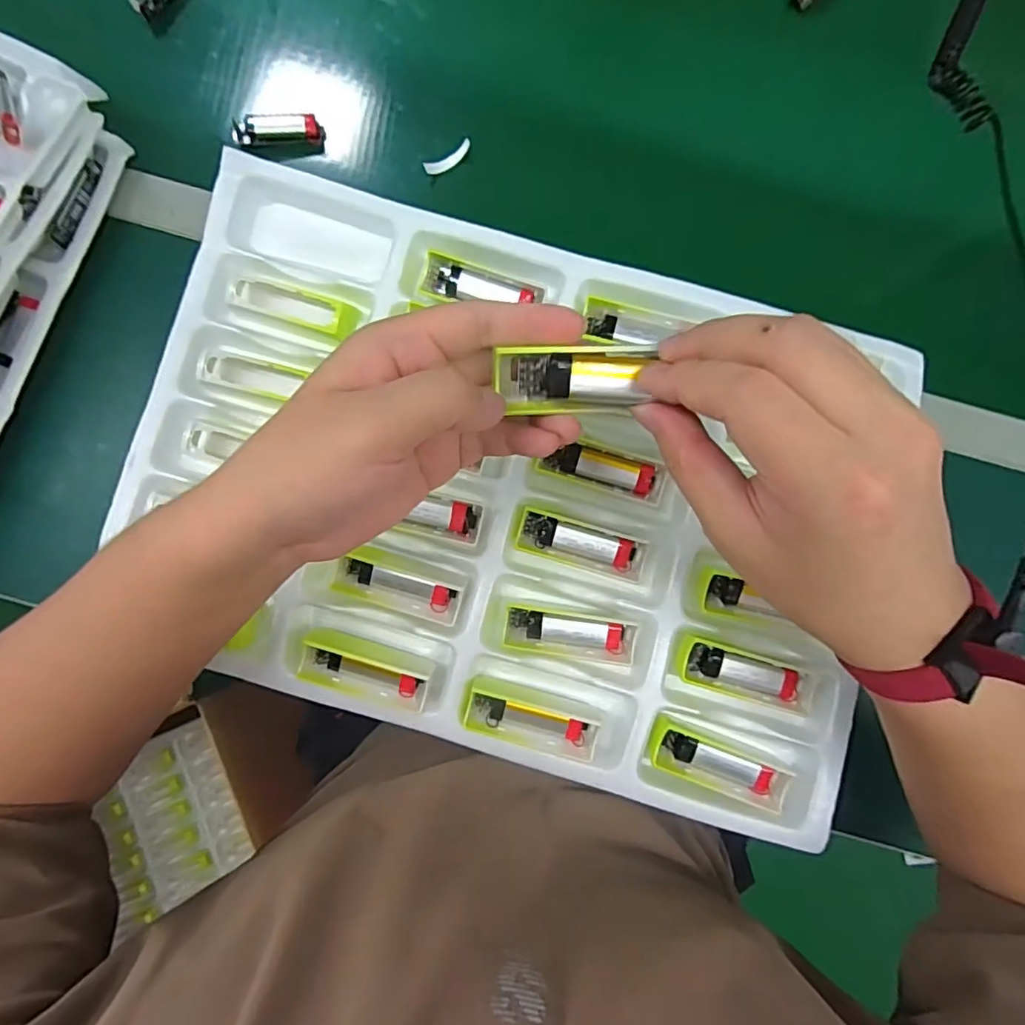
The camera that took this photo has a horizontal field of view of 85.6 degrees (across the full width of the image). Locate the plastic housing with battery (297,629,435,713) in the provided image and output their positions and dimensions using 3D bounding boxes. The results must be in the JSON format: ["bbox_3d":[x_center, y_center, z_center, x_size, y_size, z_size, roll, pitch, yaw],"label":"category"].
[{"bbox_3d":[-0.089,0.097,0.335,0.078,0.014,0.032,16,84,0],"label":"plastic housing with battery"}]

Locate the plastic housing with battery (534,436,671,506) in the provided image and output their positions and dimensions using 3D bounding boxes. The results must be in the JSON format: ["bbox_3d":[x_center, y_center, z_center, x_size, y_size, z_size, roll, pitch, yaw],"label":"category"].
[{"bbox_3d":[0.056,-0.027,0.345,0.076,0.018,0.028,17,84,0],"label":"plastic housing with battery"}]

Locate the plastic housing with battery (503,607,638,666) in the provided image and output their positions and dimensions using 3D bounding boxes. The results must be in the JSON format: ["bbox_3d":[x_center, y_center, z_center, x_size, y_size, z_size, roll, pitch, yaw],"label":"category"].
[{"bbox_3d":[0.035,0.075,0.334,0.078,0.014,0.026,8,84,-1],"label":"plastic housing with battery"}]

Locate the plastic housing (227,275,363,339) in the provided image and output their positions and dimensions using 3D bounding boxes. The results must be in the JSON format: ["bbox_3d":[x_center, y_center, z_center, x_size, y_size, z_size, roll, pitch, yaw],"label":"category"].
[{"bbox_3d":[-0.136,-0.130,0.351,0.084,0.019,0.021,16,84,0],"label":"plastic housing"}]

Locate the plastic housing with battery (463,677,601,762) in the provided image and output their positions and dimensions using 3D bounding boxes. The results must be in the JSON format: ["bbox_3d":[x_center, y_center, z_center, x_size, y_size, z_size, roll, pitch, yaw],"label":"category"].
[{"bbox_3d":[0.011,0.124,0.331,0.078,0.017,0.029,14,84,0],"label":"plastic housing with battery"}]

